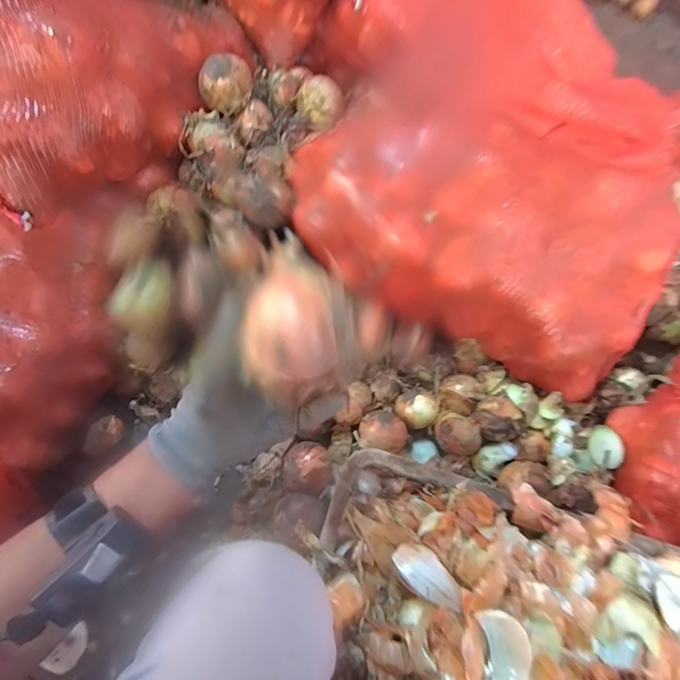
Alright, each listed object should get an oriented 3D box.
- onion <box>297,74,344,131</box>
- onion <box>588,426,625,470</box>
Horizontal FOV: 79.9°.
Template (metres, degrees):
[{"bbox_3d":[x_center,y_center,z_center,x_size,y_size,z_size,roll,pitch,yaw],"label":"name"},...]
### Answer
[{"bbox_3d":[-0.038,-0.445,0.768,0.088,0.058,0.082,0,62,-2],"label":"onion"},{"bbox_3d":[0.436,0.177,0.667,0.036,0.049,0.062,22,64,9],"label":"onion"}]

